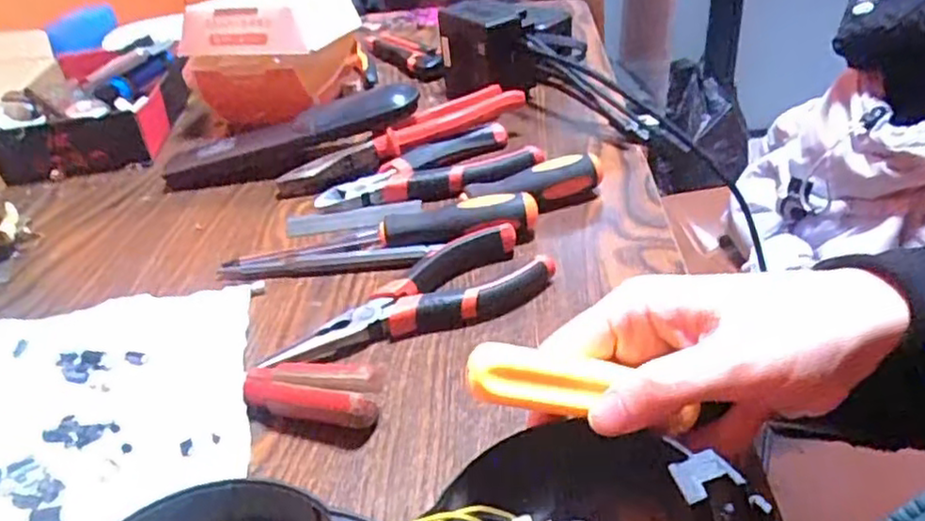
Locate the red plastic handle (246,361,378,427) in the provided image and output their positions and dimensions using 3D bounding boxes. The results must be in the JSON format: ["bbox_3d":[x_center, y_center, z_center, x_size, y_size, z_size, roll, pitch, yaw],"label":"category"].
[{"bbox_3d":[-0.068,0.061,0.307,0.064,0.024,0.020,4,35,14],"label":"red plastic handle"}]

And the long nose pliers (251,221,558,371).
[{"bbox_3d":[-0.027,0.020,0.359,0.149,0.019,0.049,-20,36,-19],"label":"long nose pliers"}]

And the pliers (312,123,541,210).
[{"bbox_3d":[-0.023,-0.059,0.470,0.151,0.018,0.060,-19,36,-18],"label":"pliers"}]

